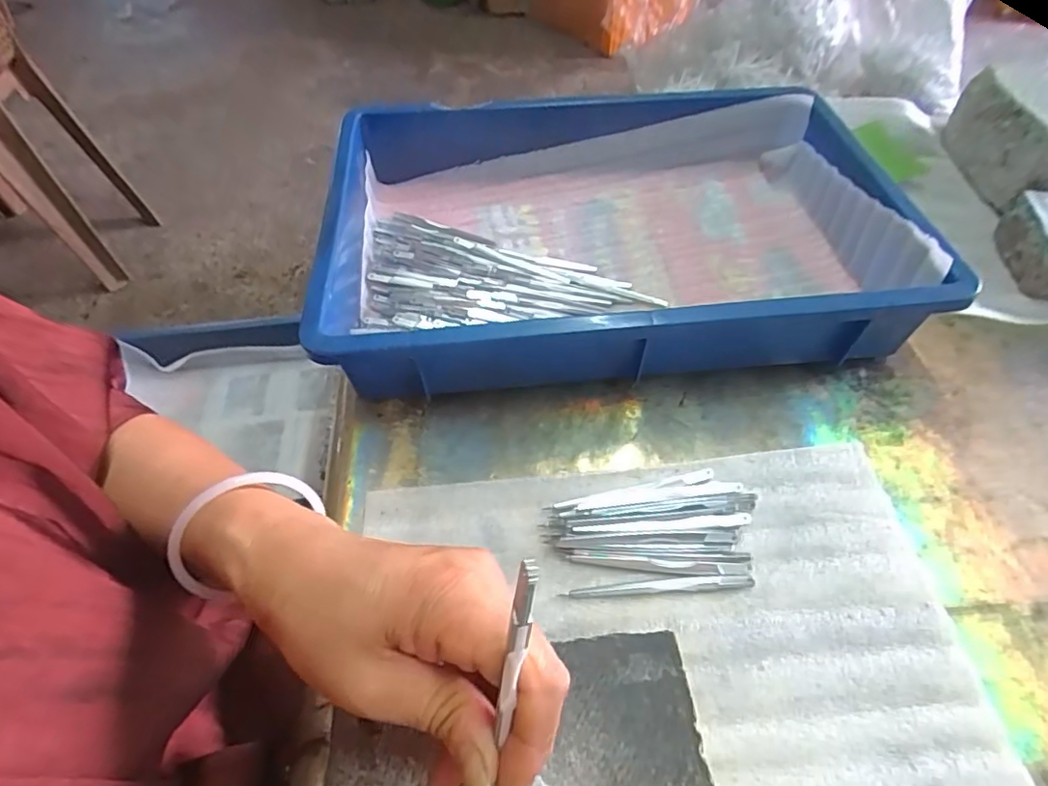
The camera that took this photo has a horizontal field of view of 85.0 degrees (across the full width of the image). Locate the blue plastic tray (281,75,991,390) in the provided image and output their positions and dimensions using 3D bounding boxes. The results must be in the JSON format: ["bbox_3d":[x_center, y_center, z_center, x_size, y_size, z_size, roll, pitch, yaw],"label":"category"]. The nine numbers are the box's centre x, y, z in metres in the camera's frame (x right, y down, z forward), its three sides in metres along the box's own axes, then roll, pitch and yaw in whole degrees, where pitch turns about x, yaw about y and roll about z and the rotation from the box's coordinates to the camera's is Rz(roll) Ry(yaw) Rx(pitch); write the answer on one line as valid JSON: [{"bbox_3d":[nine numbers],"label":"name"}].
[{"bbox_3d":[0.062,-0.132,0.457,0.407,0.078,0.280,-3,53,-2],"label":"blue plastic tray"}]

